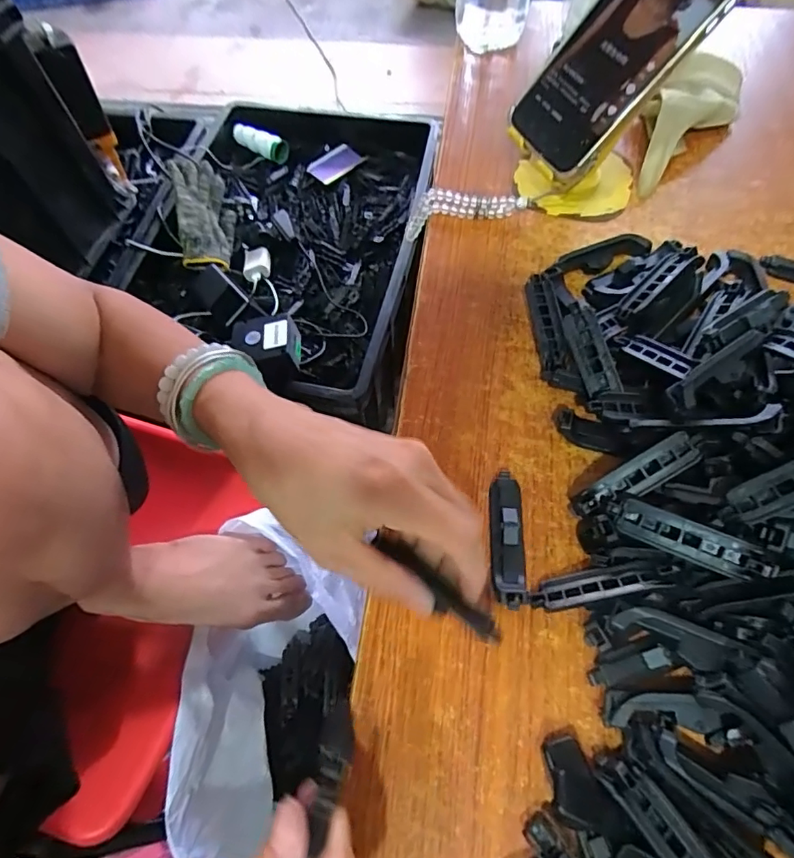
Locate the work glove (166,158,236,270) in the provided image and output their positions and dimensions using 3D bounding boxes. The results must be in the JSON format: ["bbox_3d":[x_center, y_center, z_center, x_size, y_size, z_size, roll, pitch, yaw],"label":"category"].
[{"bbox_3d":[-0.320,-0.350,0.836,0.041,0.099,0.203,-27,68,37],"label":"work glove"}]

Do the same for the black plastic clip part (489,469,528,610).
[{"bbox_3d":[0.060,0.059,0.278,0.016,0.016,0.073,2,63,3],"label":"black plastic clip part"}]

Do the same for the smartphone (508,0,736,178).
[{"bbox_3d":[0.151,-0.254,0.329,0.015,0.165,0.078,3,49,-51],"label":"smartphone"}]

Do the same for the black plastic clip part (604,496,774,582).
[{"bbox_3d":[0.143,0.055,0.251,0.071,0.019,0.015,25,65,13],"label":"black plastic clip part"}]

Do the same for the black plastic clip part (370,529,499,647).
[{"bbox_3d":[0.018,0.075,0.242,0.072,0.009,0.014,39,69,17],"label":"black plastic clip part"}]

